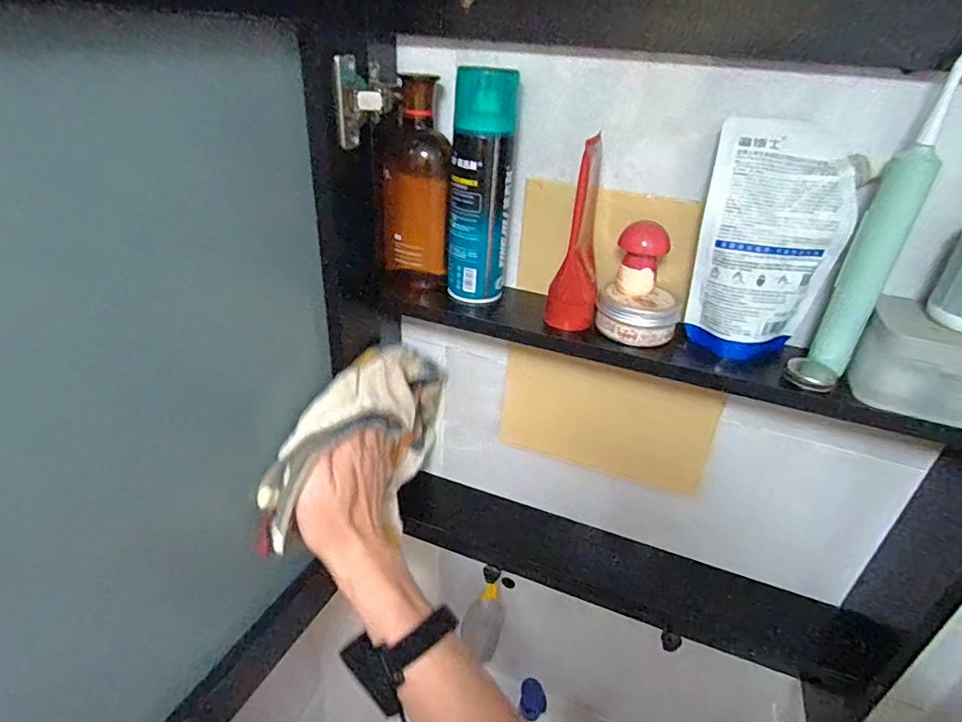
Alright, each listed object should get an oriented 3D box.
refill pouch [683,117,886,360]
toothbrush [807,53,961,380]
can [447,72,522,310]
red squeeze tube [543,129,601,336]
[{"bbox_3d":[0.215,-0.084,0.403,0.100,0.162,0.046,15,32,16],"label":"refill pouch"},{"bbox_3d":[0.280,-0.096,0.356,0.039,0.232,0.031,23,36,28],"label":"toothbrush"},{"bbox_3d":[0.001,-0.145,0.459,0.050,0.185,0.047,9,31,7],"label":"can"},{"bbox_3d":[0.083,-0.099,0.434,0.041,0.146,0.063,12,32,11],"label":"red squeeze tube"}]

